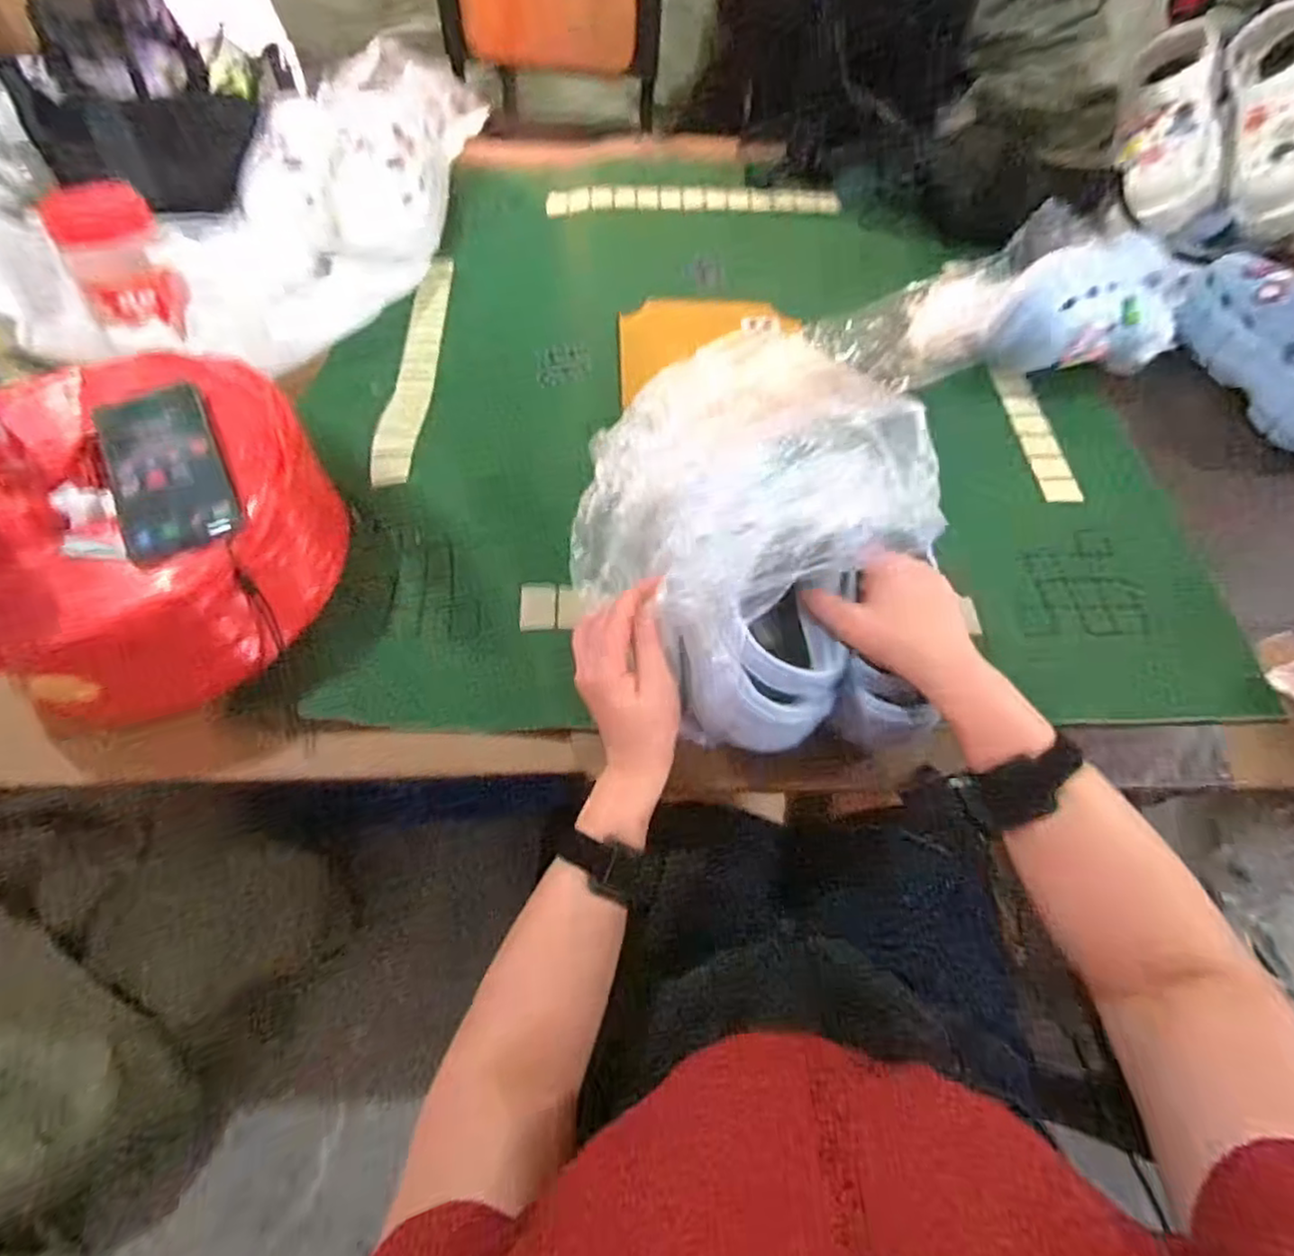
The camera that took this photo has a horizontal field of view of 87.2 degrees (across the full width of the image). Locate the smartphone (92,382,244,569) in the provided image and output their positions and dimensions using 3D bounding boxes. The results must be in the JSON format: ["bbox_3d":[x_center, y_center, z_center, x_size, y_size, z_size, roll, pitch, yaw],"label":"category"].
[{"bbox_3d":[-0.357,-0.121,0.505,0.075,0.013,0.157,-24,66,-20],"label":"smartphone"}]

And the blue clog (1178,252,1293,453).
[{"bbox_3d":[0.716,-0.317,0.762,0.088,0.111,0.274,-20,62,-12],"label":"blue clog"}]

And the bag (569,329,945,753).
[{"bbox_3d":[0.077,-0.086,0.504,0.234,0.137,0.306,-2,60,-2],"label":"bag"}]

